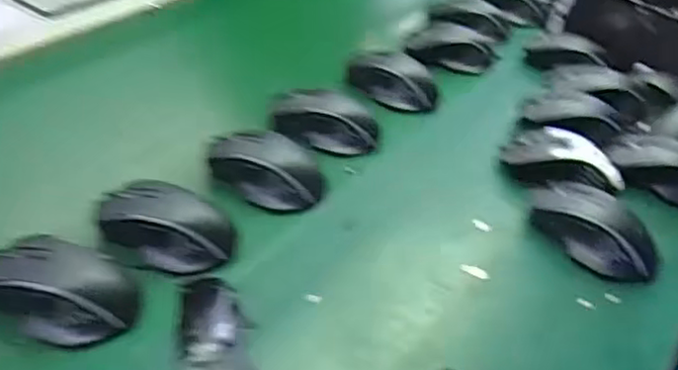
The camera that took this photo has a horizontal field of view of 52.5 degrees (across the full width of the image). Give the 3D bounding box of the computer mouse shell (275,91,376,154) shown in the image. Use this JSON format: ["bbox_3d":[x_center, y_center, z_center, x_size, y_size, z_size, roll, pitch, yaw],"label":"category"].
[{"bbox_3d":[-0.012,-0.070,0.693,0.113,0.036,0.071,11,38,2],"label":"computer mouse shell"}]

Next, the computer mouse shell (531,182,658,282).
[{"bbox_3d":[0.226,0.039,0.609,0.069,0.034,0.116,-24,49,-35],"label":"computer mouse shell"}]

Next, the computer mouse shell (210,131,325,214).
[{"bbox_3d":[-0.065,-0.014,0.623,0.105,0.025,0.071,26,41,21],"label":"computer mouse shell"}]

